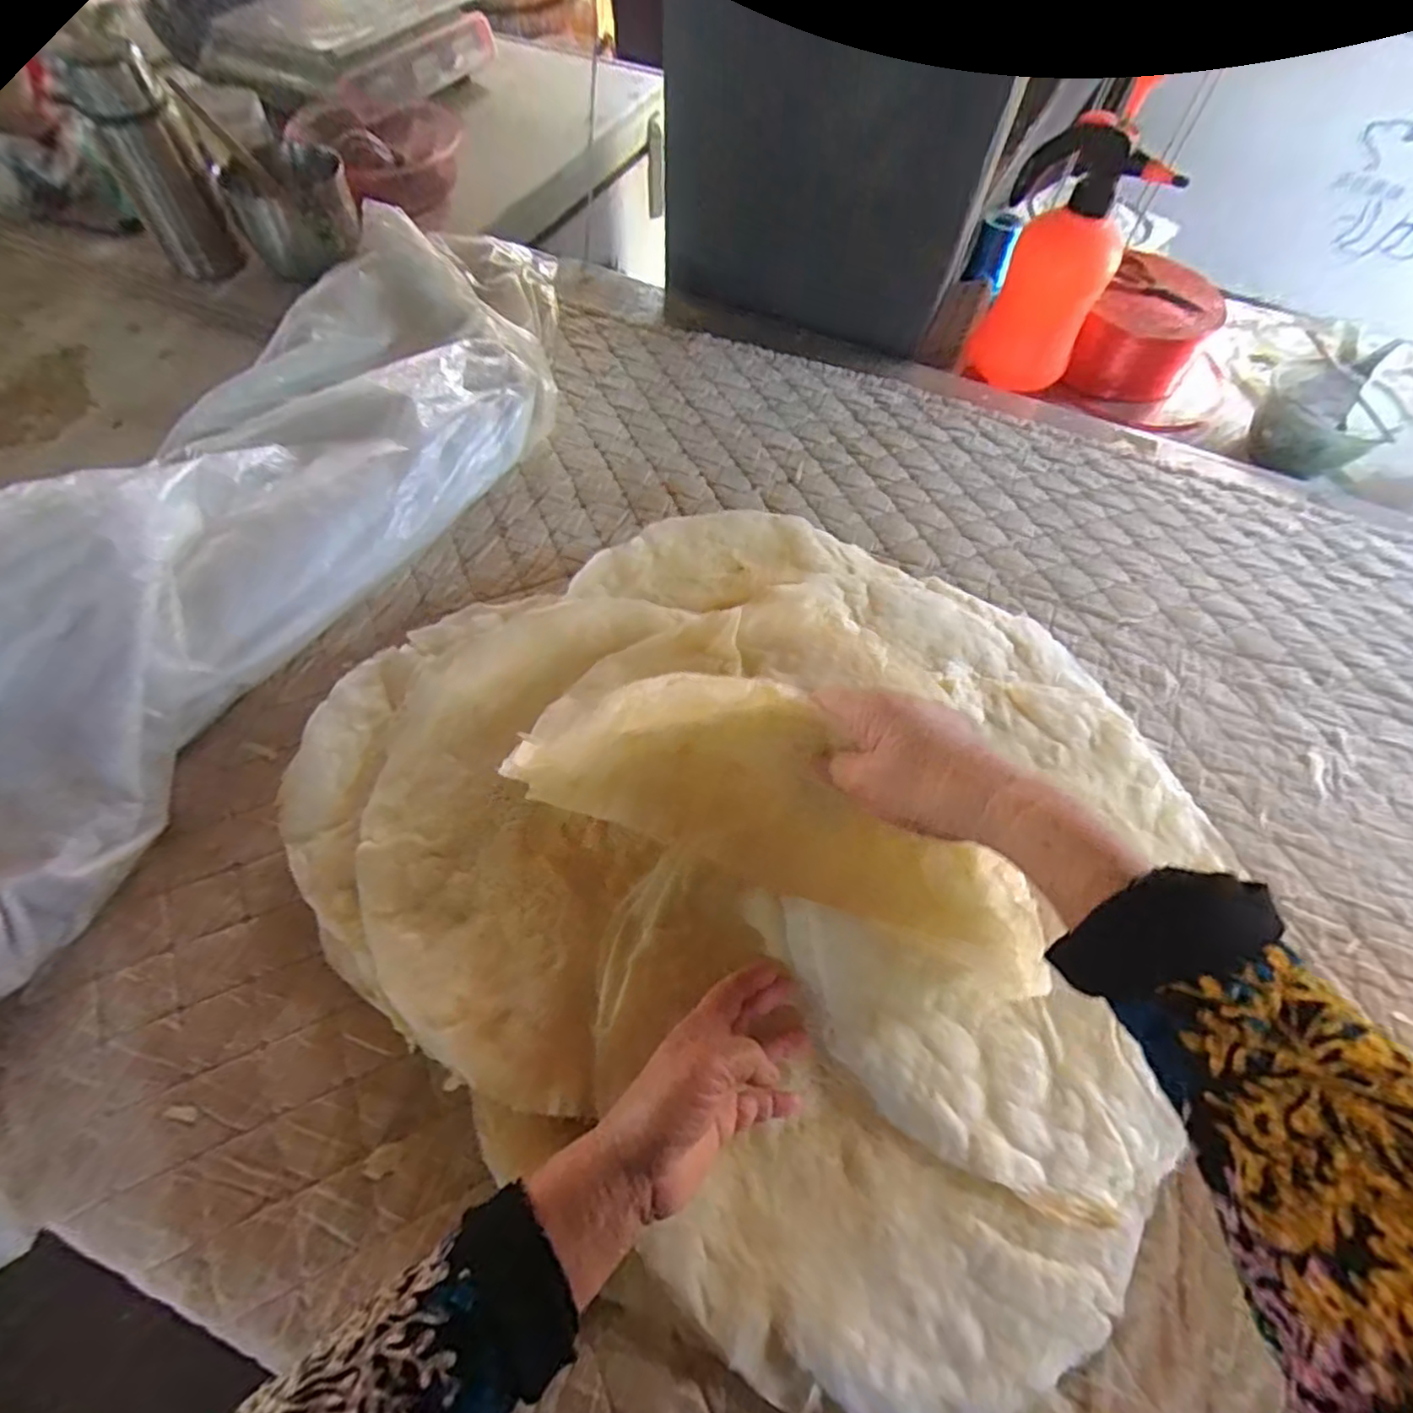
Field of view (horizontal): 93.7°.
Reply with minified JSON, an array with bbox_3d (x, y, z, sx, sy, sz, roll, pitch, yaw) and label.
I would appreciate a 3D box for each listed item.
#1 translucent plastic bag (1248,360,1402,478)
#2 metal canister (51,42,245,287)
[{"bbox_3d":[0.795,-0.373,0.859,0.134,0.090,0.148,-32,68,-20],"label":"translucent plastic bag"},{"bbox_3d":[-0.615,-0.603,0.746,0.086,0.196,0.060,-31,34,-18],"label":"metal canister"}]

